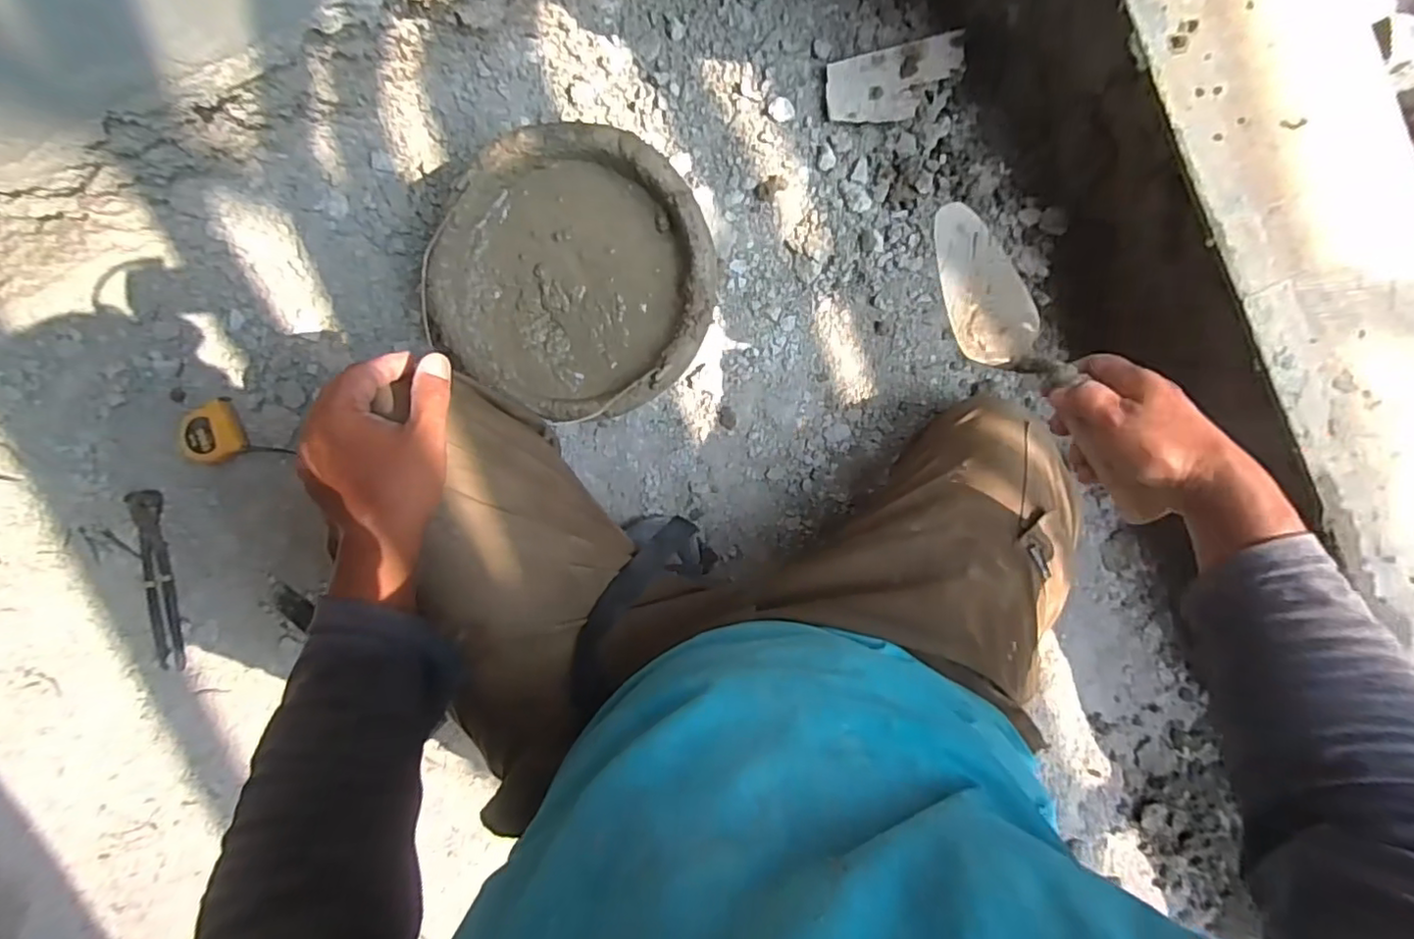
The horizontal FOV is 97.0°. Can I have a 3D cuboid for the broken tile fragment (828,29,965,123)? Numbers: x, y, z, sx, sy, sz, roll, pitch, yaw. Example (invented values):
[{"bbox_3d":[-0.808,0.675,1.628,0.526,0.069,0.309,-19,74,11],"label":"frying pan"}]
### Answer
[{"bbox_3d":[0.191,-0.394,0.637,0.132,0.008,0.066,-7,108,10],"label":"broken tile fragment"}]

